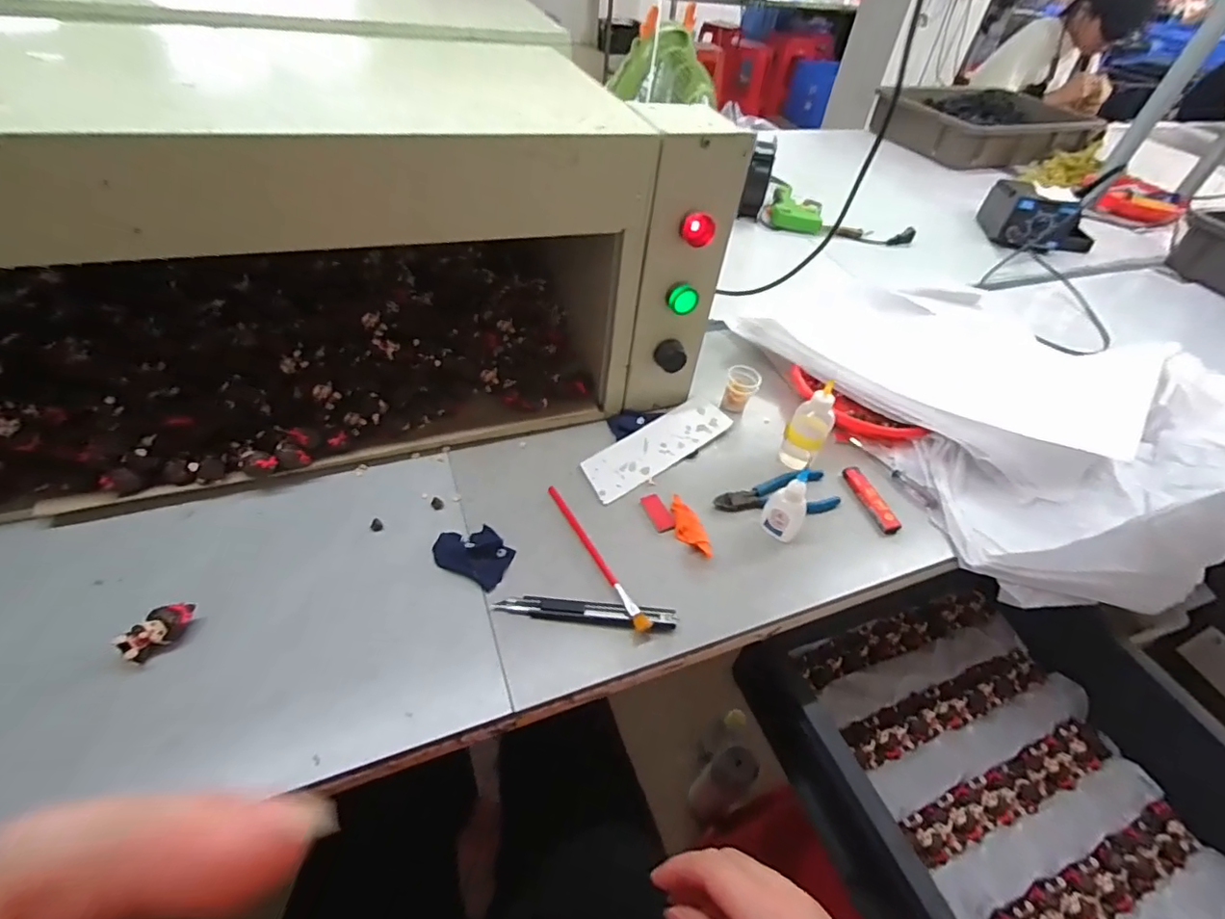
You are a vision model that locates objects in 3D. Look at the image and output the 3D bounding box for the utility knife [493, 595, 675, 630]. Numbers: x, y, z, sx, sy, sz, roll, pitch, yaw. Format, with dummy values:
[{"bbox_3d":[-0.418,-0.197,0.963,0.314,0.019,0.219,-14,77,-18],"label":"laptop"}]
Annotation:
[{"bbox_3d":[-0.020,0.120,0.431,0.141,0.008,0.017,6,46,-2],"label":"utility knife"}]

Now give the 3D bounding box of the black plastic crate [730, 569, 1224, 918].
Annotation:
[{"bbox_3d":[0.432,0.374,0.503,0.395,0.119,0.574,-13,49,-19],"label":"black plastic crate"}]

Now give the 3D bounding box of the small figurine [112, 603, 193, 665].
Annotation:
[{"bbox_3d":[-0.309,0.116,0.372,0.013,0.021,0.044,32,51,21],"label":"small figurine"}]

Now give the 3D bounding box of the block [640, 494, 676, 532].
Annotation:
[{"bbox_3d":[0.042,0.049,0.506,0.019,0.004,0.041,-17,51,-22],"label":"block"}]

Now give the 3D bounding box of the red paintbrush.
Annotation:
[{"bbox_3d":[-0.014,0.077,0.467,0.014,0.010,0.161,-19,52,-23],"label":"red paintbrush"}]

